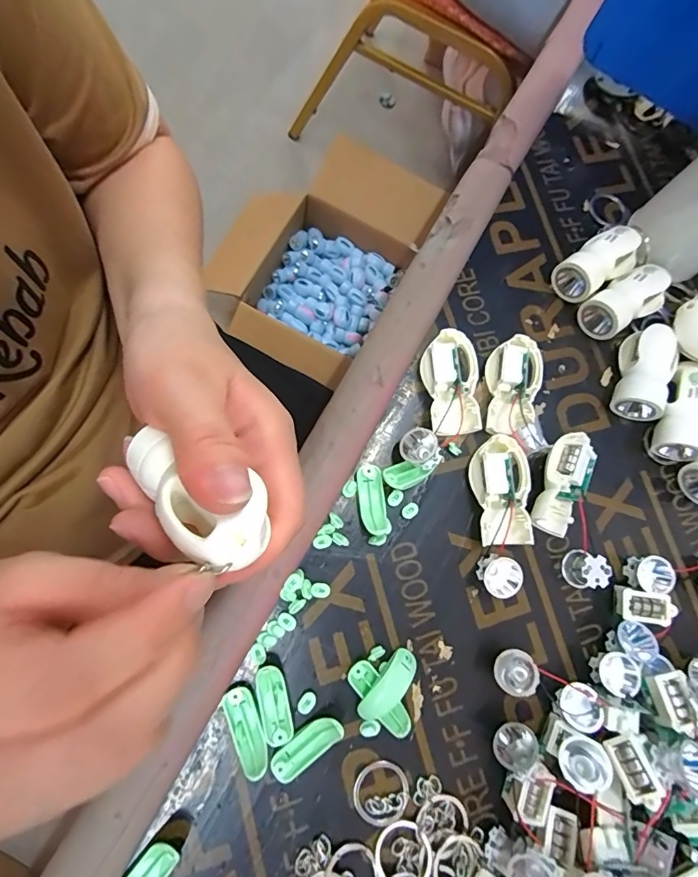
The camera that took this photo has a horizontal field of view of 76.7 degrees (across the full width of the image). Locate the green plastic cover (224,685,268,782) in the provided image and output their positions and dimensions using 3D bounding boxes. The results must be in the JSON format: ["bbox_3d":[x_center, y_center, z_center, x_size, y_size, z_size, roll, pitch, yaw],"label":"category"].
[{"bbox_3d":[-0.054,0.152,0.230,0.015,0.010,0.042,-19,81,-11],"label":"green plastic cover"}]

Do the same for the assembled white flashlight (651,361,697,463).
[{"bbox_3d":[0.223,-0.018,0.289,0.026,0.022,0.065,16,88,3],"label":"assembled white flashlight"}]

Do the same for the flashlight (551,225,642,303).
[{"bbox_3d":[0.176,-0.123,0.310,0.058,0.024,0.030,-33,84,-13],"label":"flashlight"}]

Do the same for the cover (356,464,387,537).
[{"bbox_3d":[0.014,0.037,0.268,0.015,0.008,0.042,-8,79,-9],"label":"cover"}]

